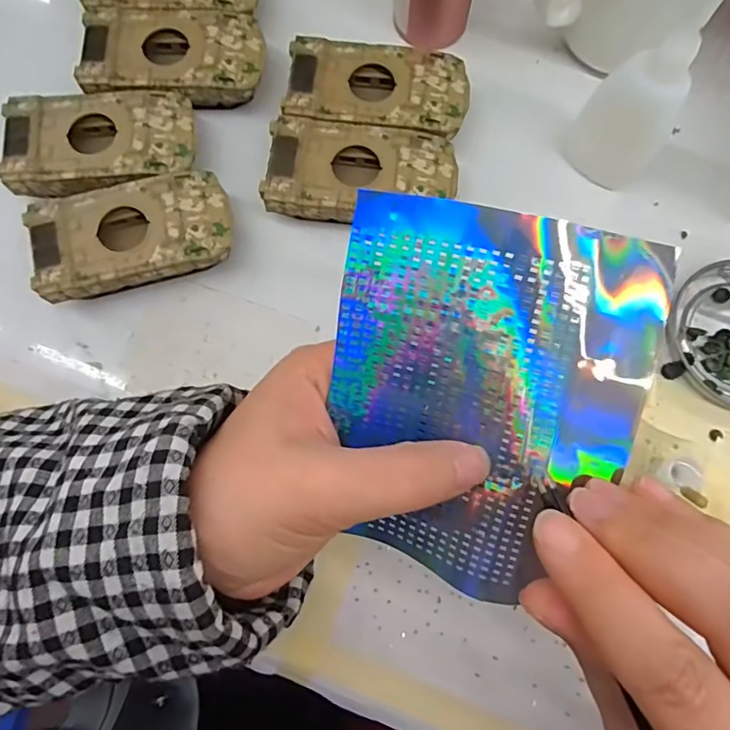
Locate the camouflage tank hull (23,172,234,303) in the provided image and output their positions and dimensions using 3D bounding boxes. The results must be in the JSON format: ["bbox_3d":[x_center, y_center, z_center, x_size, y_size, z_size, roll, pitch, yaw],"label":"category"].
[{"bbox_3d":[-0.116,-0.064,0.262,0.094,0.025,0.050,-15,78,-4],"label":"camouflage tank hull"}]

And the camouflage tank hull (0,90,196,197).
[{"bbox_3d":[-0.138,-0.117,0.273,0.094,0.023,0.054,-3,77,-1],"label":"camouflage tank hull"}]

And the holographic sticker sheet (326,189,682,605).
[{"bbox_3d":[0.038,0.012,0.168,0.099,0.013,0.120,12,100,9],"label":"holographic sticker sheet"}]

